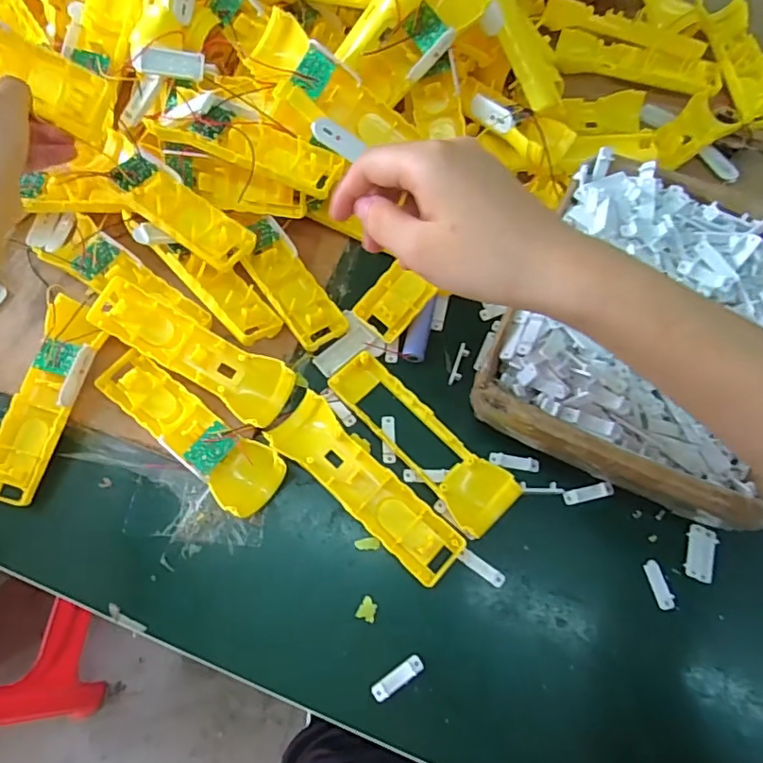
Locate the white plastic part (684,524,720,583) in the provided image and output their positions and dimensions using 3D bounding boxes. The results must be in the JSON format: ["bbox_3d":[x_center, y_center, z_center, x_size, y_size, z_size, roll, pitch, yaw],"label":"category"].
[{"bbox_3d":[0.228,0.122,0.376,0.019,0.006,0.037,15,71,6],"label":"white plastic part"}]

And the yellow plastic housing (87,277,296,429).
[{"bbox_3d":[-0.148,-0.026,0.416,0.166,0.030,0.048,30,73,11],"label":"yellow plastic housing"}]

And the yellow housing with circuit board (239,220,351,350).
[{"bbox_3d":[-0.078,-0.082,0.446,0.044,0.018,0.120,-34,73,-11],"label":"yellow housing with circuit board"}]

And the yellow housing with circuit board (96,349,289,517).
[{"bbox_3d":[-0.146,0.032,0.403,0.163,0.030,0.048,39,75,14],"label":"yellow housing with circuit board"}]

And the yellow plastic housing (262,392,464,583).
[{"bbox_3d":[-0.013,0.078,0.391,0.165,0.020,0.046,42,75,15],"label":"yellow plastic housing"}]

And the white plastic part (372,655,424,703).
[{"bbox_3d":[0.011,0.199,0.355,0.039,0.004,0.011,-32,72,-10],"label":"white plastic part"}]

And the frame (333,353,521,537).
[{"bbox_3d":[0.028,0.042,0.399,0.047,0.023,0.162,-43,75,-14],"label":"frame"}]

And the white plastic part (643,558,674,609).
[{"bbox_3d":[0.196,0.144,0.374,0.010,0.010,0.033,-13,70,-4],"label":"white plastic part"}]

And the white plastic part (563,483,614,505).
[{"bbox_3d":[0.154,0.084,0.395,0.035,0.008,0.010,-12,70,-4],"label":"white plastic part"}]

